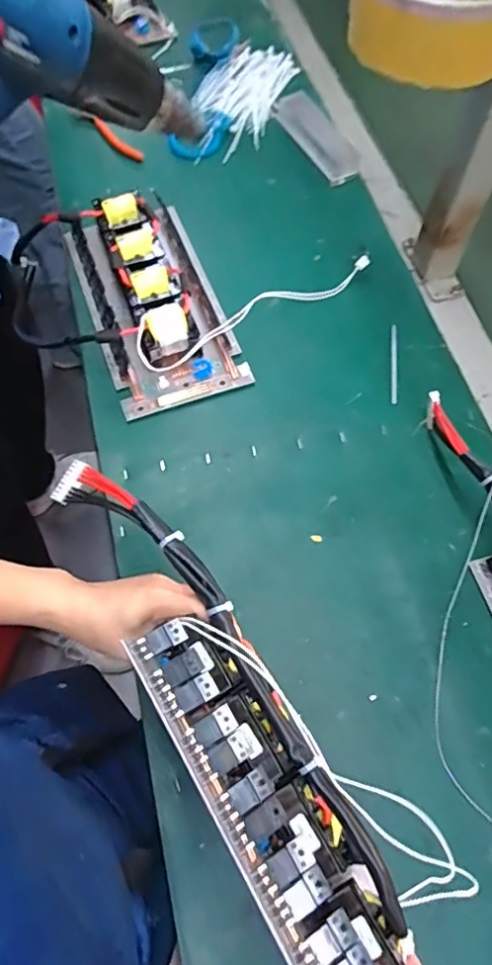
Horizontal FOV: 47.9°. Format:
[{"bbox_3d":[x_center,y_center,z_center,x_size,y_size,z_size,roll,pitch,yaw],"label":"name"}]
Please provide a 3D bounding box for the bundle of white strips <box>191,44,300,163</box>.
[{"bbox_3d":[-0.013,-0.557,0.802,0.122,0.012,0.234,18,65,9],"label":"bundle of white strips"}]

